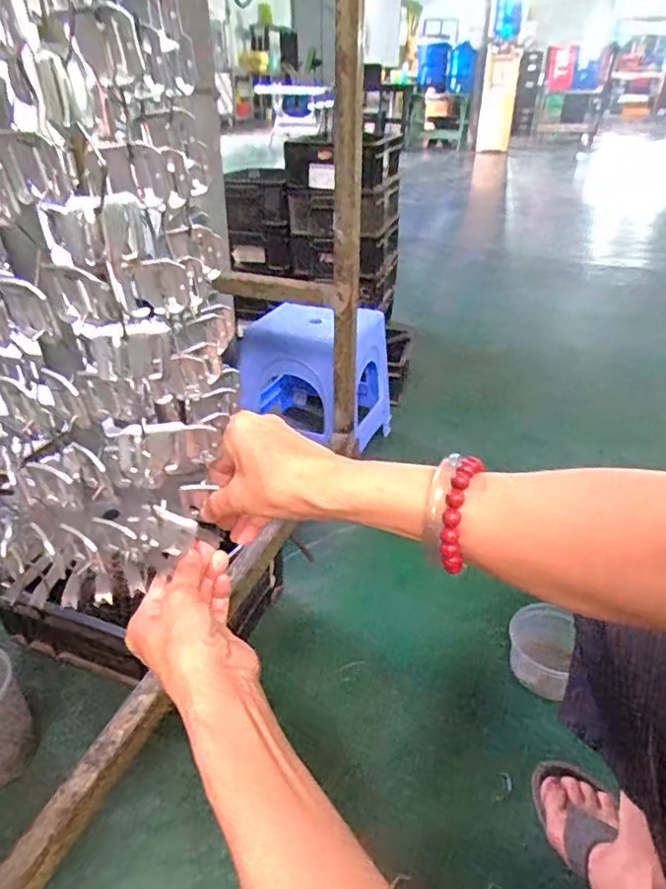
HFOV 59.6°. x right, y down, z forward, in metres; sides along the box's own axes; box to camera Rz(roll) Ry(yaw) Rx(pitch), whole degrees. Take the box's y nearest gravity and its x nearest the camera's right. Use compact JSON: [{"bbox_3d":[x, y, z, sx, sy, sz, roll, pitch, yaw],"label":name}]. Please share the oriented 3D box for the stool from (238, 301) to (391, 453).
[{"bbox_3d":[-0.033,-0.130,1.192,0.248,0.296,0.240,15,35,22],"label":"stool"}]

